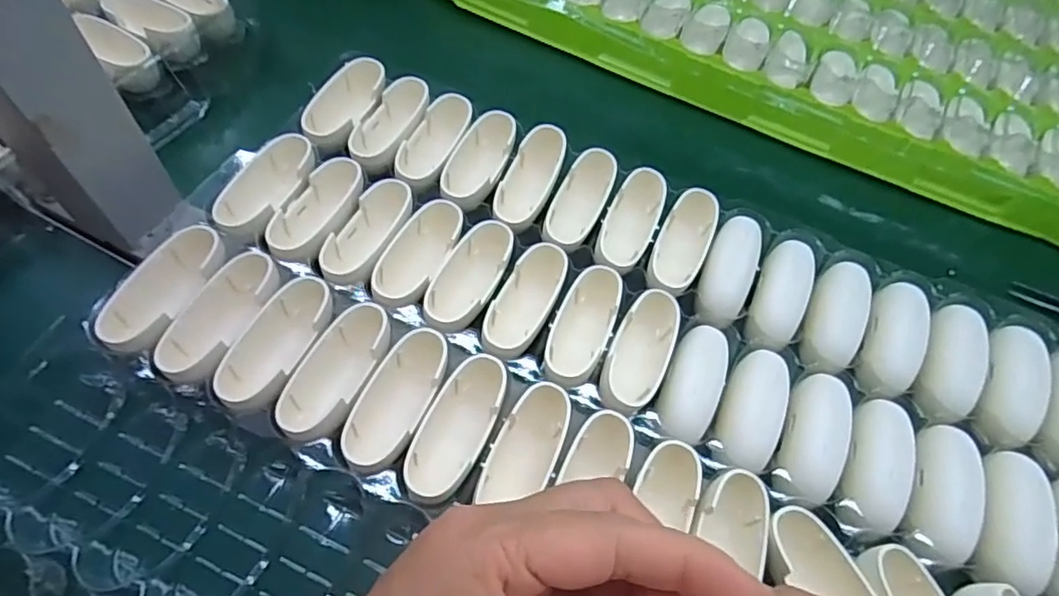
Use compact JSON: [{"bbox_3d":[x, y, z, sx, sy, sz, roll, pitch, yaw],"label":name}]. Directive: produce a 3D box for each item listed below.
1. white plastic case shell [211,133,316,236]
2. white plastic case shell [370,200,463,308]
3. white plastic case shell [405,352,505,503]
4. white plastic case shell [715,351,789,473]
[{"bbox_3d":[-0.140,-0.060,0.329,0.032,0.016,0.069,20,60,7],"label":"white plastic case shell"},{"bbox_3d":[-0.057,-0.024,0.318,0.030,0.021,0.076,16,48,6],"label":"white plastic case shell"},{"bbox_3d":[-0.033,0.055,0.273,0.029,0.021,0.073,20,60,6],"label":"white plastic case shell"},{"bbox_3d":[0.109,0.054,0.294,0.028,0.017,0.063,22,60,8],"label":"white plastic case shell"}]

